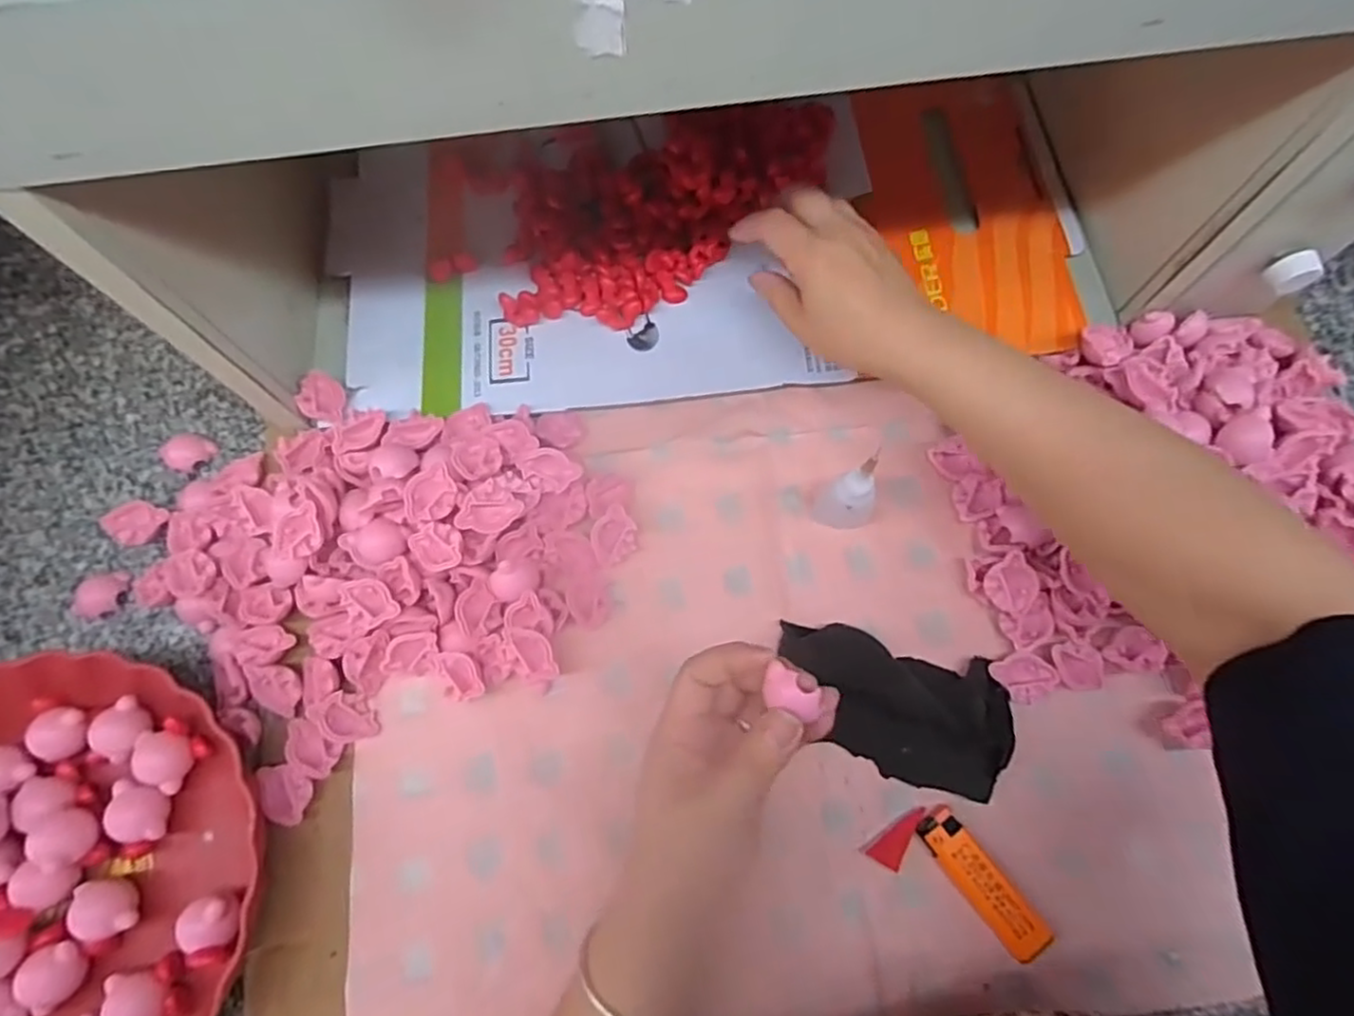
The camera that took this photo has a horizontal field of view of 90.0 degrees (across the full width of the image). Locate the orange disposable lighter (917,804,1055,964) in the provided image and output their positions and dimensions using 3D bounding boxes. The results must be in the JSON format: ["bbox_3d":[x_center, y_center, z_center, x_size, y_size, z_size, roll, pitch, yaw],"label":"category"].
[{"bbox_3d":[0.163,0.199,0.361,0.023,0.011,0.077,-35,76,-8],"label":"orange disposable lighter"}]

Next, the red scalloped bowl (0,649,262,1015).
[{"bbox_3d":[-0.341,0.205,0.359,0.233,0.052,0.222,0,74,1],"label":"red scalloped bowl"}]

